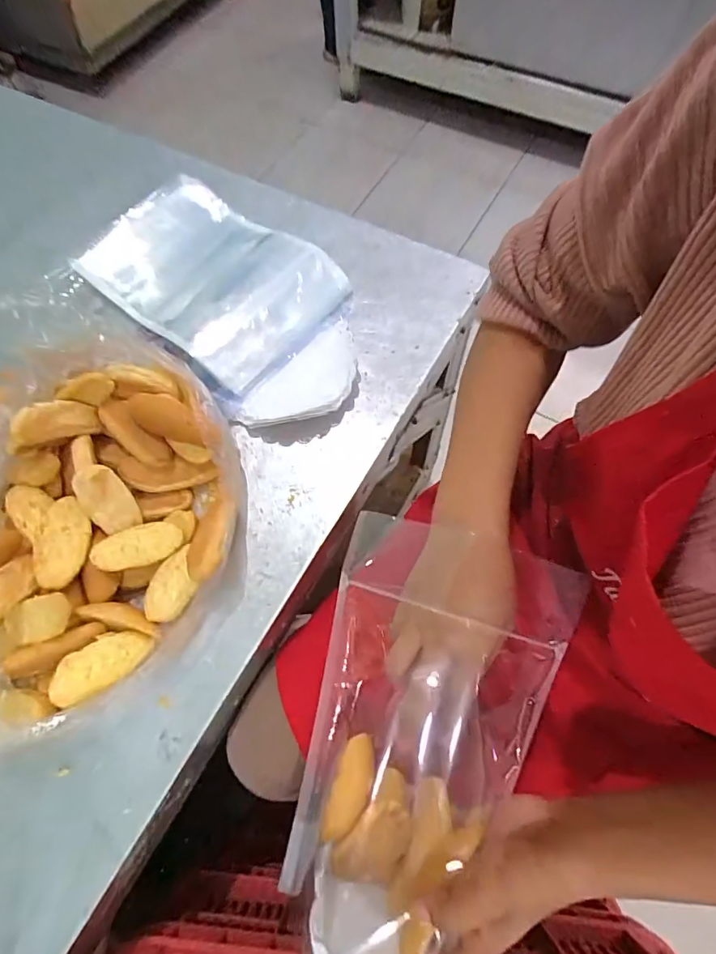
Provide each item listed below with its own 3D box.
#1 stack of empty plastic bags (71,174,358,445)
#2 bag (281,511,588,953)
[{"bbox_3d":[-0.150,-0.222,0.540,0.216,0.035,0.411,-43,72,-14],"label":"stack of empty plastic bags"},{"bbox_3d":[0.053,0.191,0.344,0.179,0.074,0.290,11,68,7],"label":"bag"}]

